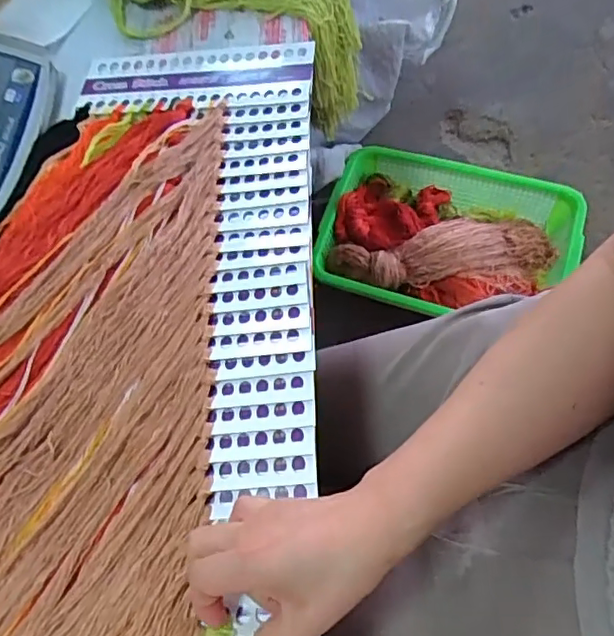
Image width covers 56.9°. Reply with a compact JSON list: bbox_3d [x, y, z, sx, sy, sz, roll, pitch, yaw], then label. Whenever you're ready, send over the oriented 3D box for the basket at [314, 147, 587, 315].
[{"bbox_3d":[0.259,-0.155,1.050,0.452,0.091,0.316,13,69,12],"label":"basket"}]

